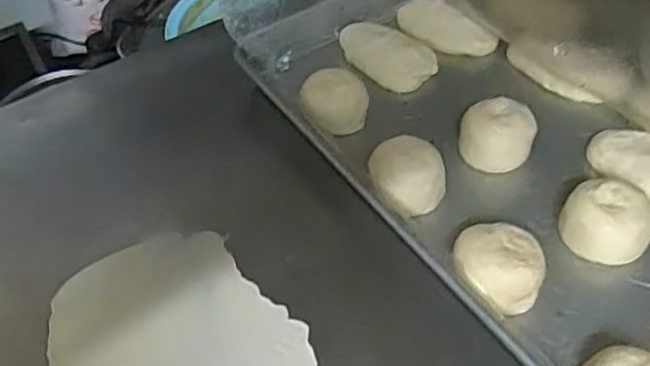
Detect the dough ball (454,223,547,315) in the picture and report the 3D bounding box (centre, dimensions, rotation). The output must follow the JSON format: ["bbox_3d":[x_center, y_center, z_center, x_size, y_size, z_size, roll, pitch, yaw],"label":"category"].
[{"bbox_3d":[0.134,0.071,0.526,0.066,0.050,0.063,-3,49,3],"label":"dough ball"}]

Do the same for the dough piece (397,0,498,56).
[{"bbox_3d":[0.135,-0.170,0.738,0.108,0.032,0.042,25,56,10],"label":"dough piece"}]

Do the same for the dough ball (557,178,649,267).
[{"bbox_3d":[0.227,0.031,0.545,0.071,0.048,0.061,17,53,19],"label":"dough ball"}]

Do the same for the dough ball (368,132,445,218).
[{"bbox_3d":[0.072,-0.009,0.595,0.067,0.049,0.067,4,50,9],"label":"dough ball"}]

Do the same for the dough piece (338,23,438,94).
[{"bbox_3d":[0.059,-0.137,0.724,0.114,0.033,0.056,33,60,29],"label":"dough piece"}]

